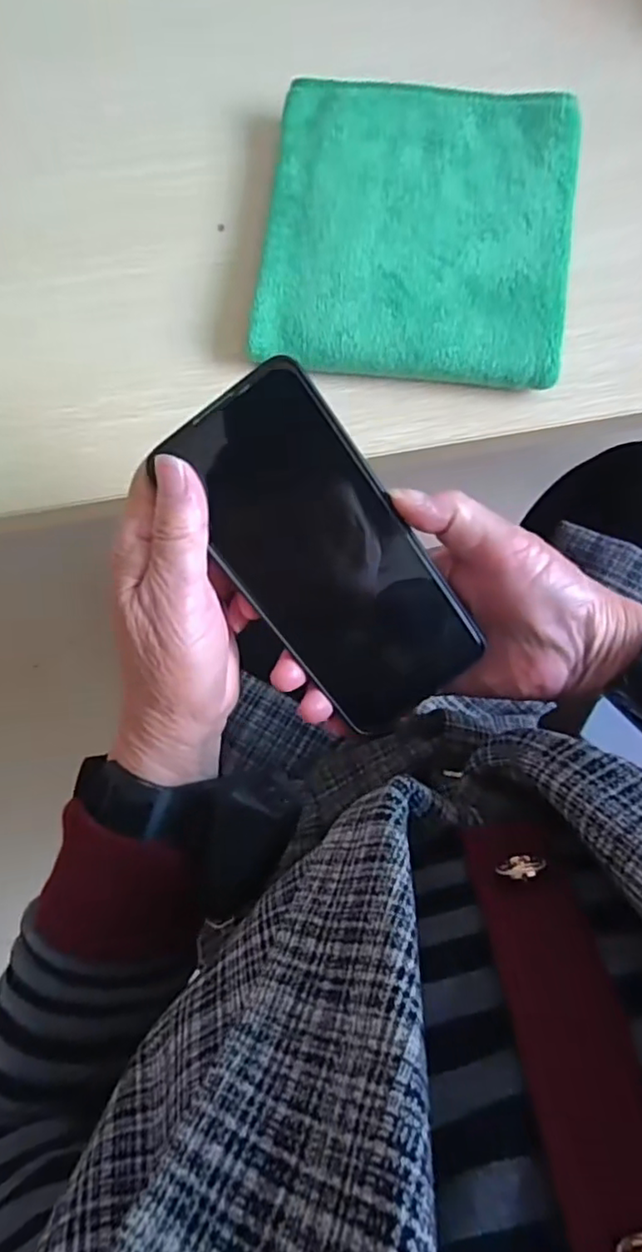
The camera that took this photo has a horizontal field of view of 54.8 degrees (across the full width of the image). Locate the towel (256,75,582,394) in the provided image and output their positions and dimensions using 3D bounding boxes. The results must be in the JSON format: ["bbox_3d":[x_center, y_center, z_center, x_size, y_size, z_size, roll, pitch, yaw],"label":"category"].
[{"bbox_3d":[0.054,-0.219,0.349,0.163,0.026,0.170,7,82,0],"label":"towel"}]

